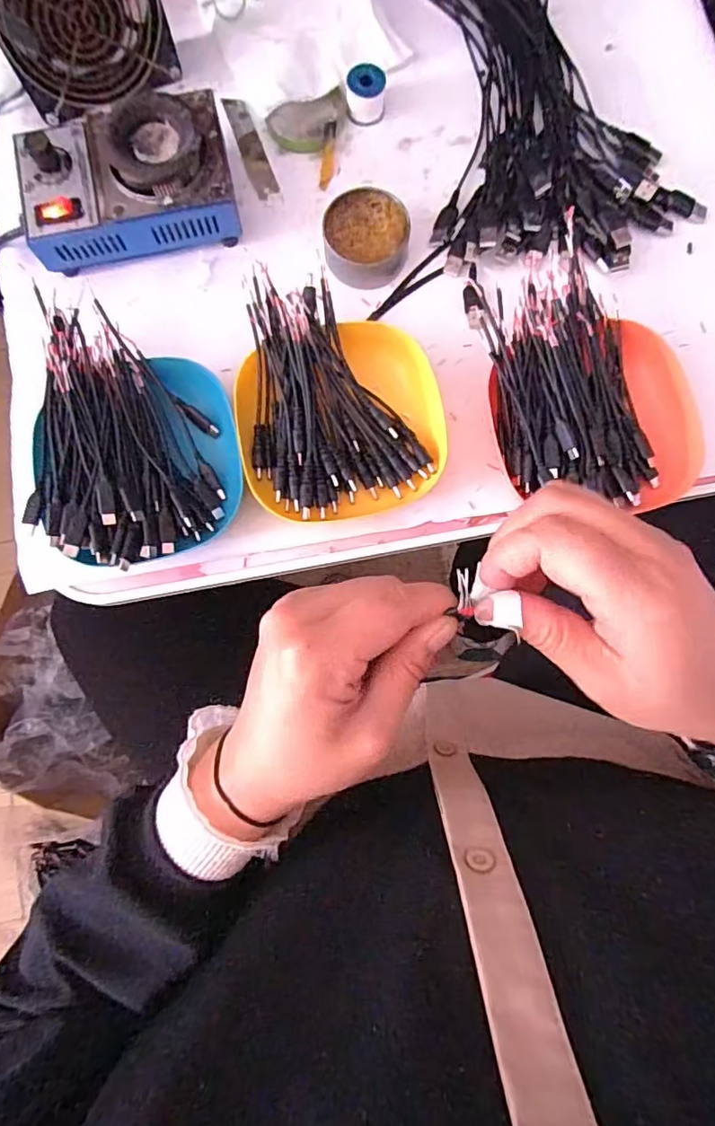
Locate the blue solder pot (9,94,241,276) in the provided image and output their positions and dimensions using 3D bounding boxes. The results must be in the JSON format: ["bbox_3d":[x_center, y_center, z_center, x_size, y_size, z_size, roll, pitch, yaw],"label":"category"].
[{"bbox_3d":[-0.168,-0.278,0.400,0.150,0.061,0.099,-13,83,-1],"label":"blue solder pot"}]

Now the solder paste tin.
[{"bbox_3d":[0.007,-0.244,0.411,0.062,0.025,0.063,0,83,0],"label":"solder paste tin"}]

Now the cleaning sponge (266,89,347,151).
[{"bbox_3d":[-0.039,-0.354,0.435,0.062,0.013,0.040,-14,83,-2],"label":"cleaning sponge"}]

